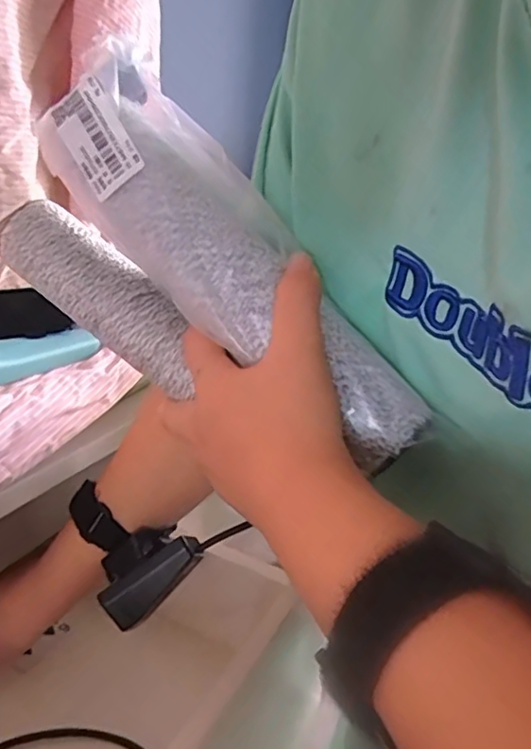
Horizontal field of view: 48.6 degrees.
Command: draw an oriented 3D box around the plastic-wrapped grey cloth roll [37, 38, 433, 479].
[{"bbox_3d":[-0.013,-0.058,0.292,0.236,0.068,0.058,47,33,9],"label":"plastic-wrapped grey cloth roll"}]

